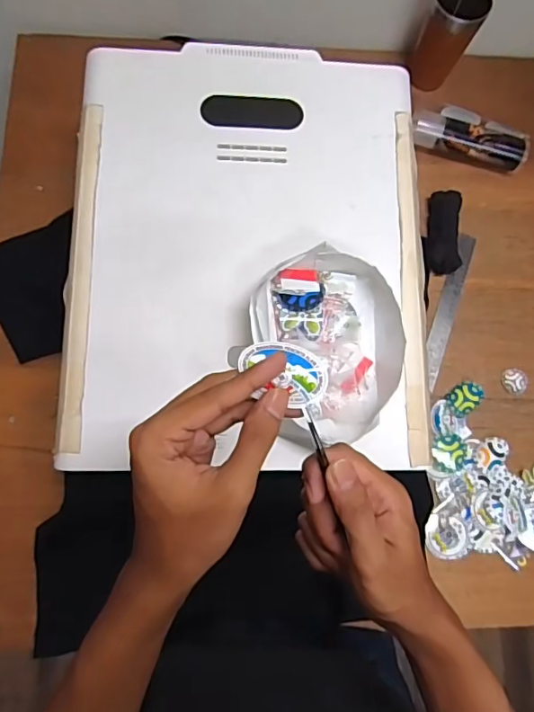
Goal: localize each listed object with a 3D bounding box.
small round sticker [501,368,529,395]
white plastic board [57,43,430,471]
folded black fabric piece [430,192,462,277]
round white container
[{"bbox_3d":[0.363,0.037,0.754,0.036,0.006,0.038,1,85,-6],"label":"small round sticker"},{"bbox_3d":[-0.020,-0.132,0.592,0.392,0.017,0.500,1,79,-3],"label":"white plastic board"},{"bbox_3d":[0.270,-0.186,0.778,0.050,0.029,0.127,8,84,-6],"label":"folded black fabric piece"},{"bbox_3d":[0.067,-0.013,0.548,0.161,0.048,0.198,-7,86,-7],"label":"round white container"}]

